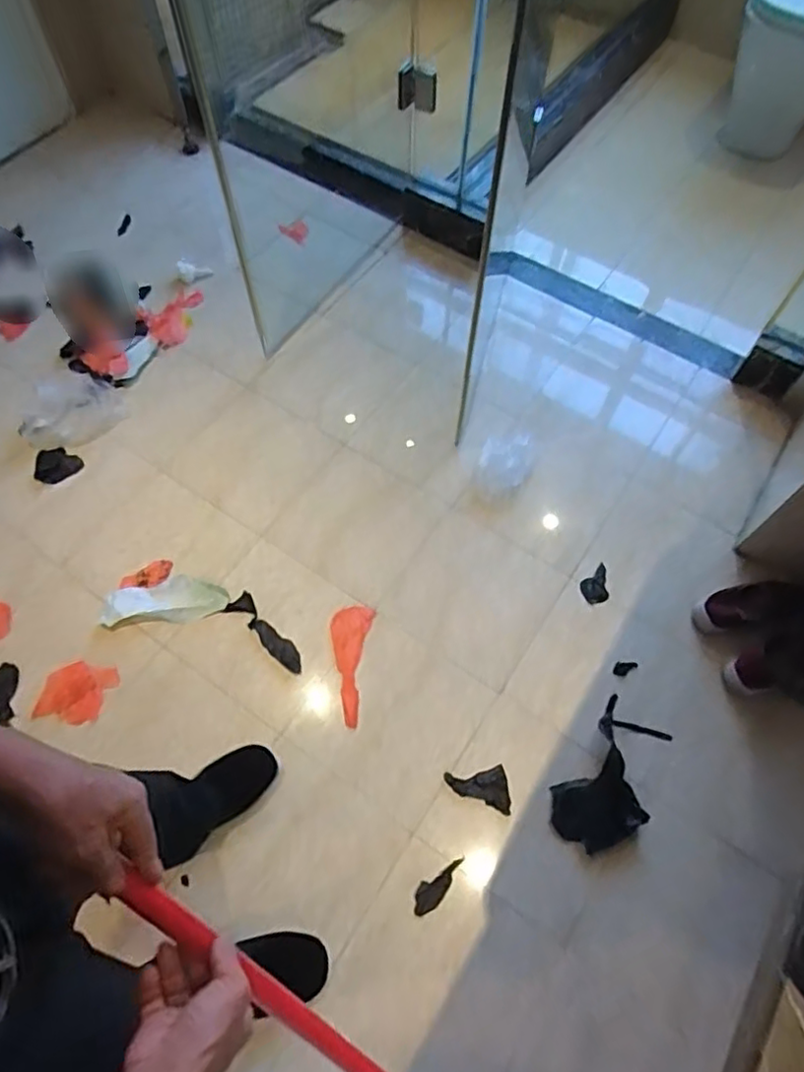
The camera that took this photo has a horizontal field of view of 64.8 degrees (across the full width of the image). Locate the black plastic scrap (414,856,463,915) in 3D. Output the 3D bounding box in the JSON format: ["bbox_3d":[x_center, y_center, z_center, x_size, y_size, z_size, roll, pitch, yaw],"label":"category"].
[{"bbox_3d":[0.066,0.597,1.075,0.110,0.006,0.044,-26,65,-13],"label":"black plastic scrap"}]

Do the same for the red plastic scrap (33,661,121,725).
[{"bbox_3d":[-0.617,0.297,1.202,0.123,0.014,0.114,10,62,5],"label":"red plastic scrap"}]

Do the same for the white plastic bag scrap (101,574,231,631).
[{"bbox_3d":[-0.479,0.132,1.282,0.244,0.019,0.092,-6,62,-4],"label":"white plastic bag scrap"}]

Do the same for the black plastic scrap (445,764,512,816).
[{"bbox_3d":[0.138,0.464,1.142,0.107,0.010,0.080,-8,62,-5],"label":"black plastic scrap"}]

